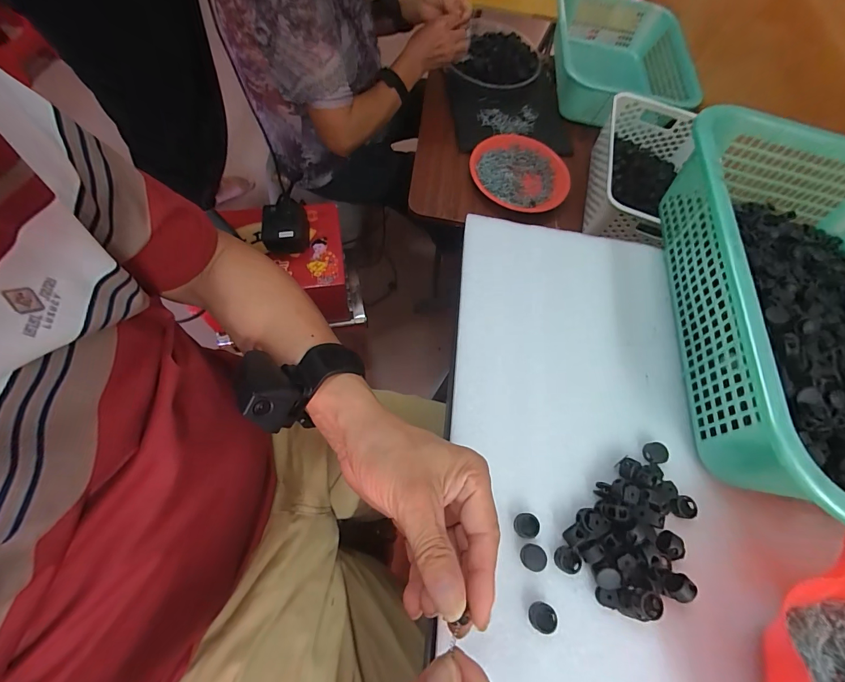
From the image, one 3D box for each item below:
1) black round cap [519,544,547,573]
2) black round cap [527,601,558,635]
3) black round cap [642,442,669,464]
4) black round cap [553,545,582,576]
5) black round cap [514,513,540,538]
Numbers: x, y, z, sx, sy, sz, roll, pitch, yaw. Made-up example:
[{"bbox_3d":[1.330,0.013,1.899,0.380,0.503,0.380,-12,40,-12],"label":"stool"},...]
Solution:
[{"bbox_3d":[0.080,0.157,0.266,0.017,0.008,0.017,2,66,-5],"label":"black round cap"},{"bbox_3d":[0.083,0.190,0.252,0.017,0.012,0.017,2,66,-5],"label":"black round cap"},{"bbox_3d":[0.196,0.094,0.307,0.019,0.004,0.017,3,66,-5],"label":"black round cap"},{"bbox_3d":[0.107,0.161,0.269,0.019,0.006,0.016,33,67,8],"label":"black round cap"},{"bbox_3d":[0.078,0.139,0.276,0.017,0.009,0.016,2,66,-5],"label":"black round cap"}]

